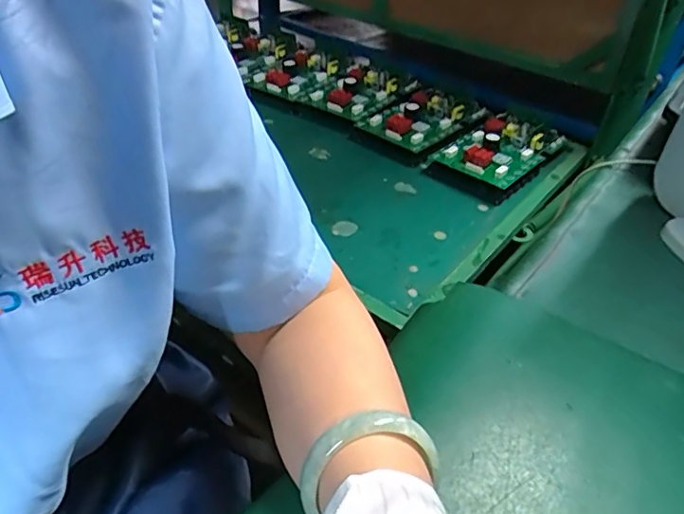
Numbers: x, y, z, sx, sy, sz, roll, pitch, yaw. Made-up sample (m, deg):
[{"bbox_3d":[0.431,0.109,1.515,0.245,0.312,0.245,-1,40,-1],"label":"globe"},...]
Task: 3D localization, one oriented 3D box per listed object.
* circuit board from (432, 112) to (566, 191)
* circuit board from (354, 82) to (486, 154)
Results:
[{"bbox_3d":[0.241,-0.173,0.813,0.124,0.027,0.182,32,47,30],"label":"circuit board"},{"bbox_3d":[0.138,-0.243,0.891,0.142,0.044,0.207,30,51,25],"label":"circuit board"}]

